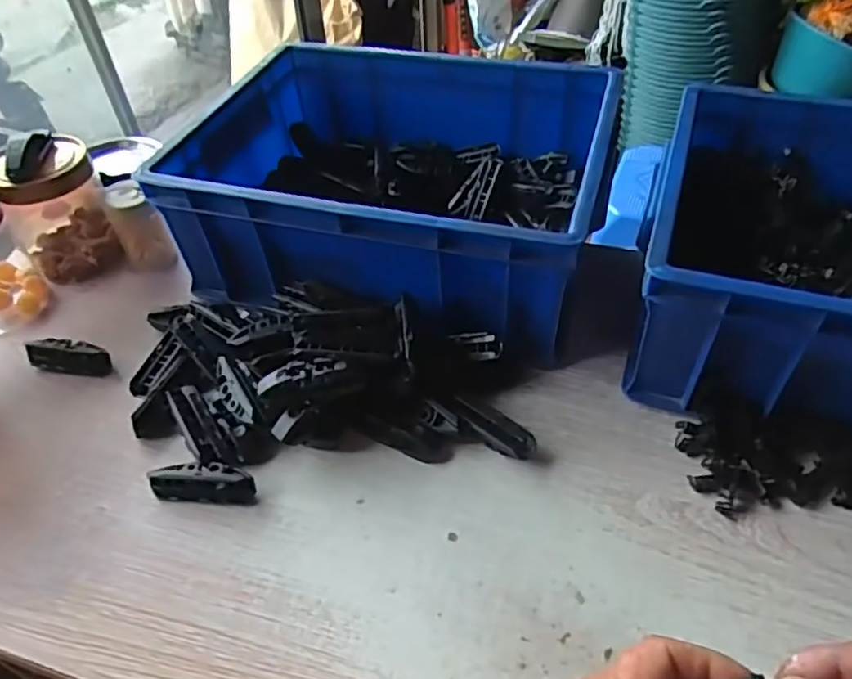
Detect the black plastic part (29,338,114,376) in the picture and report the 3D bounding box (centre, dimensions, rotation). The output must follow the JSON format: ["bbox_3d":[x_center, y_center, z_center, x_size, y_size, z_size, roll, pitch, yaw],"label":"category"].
[{"bbox_3d":[-0.289,0.013,0.514,0.074,0.025,0.021,8,47,11],"label":"black plastic part"}]

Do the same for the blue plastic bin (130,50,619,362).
[{"bbox_3d":[-0.016,-0.135,0.565,0.329,0.130,0.271,12,48,15],"label":"blue plastic bin"}]

